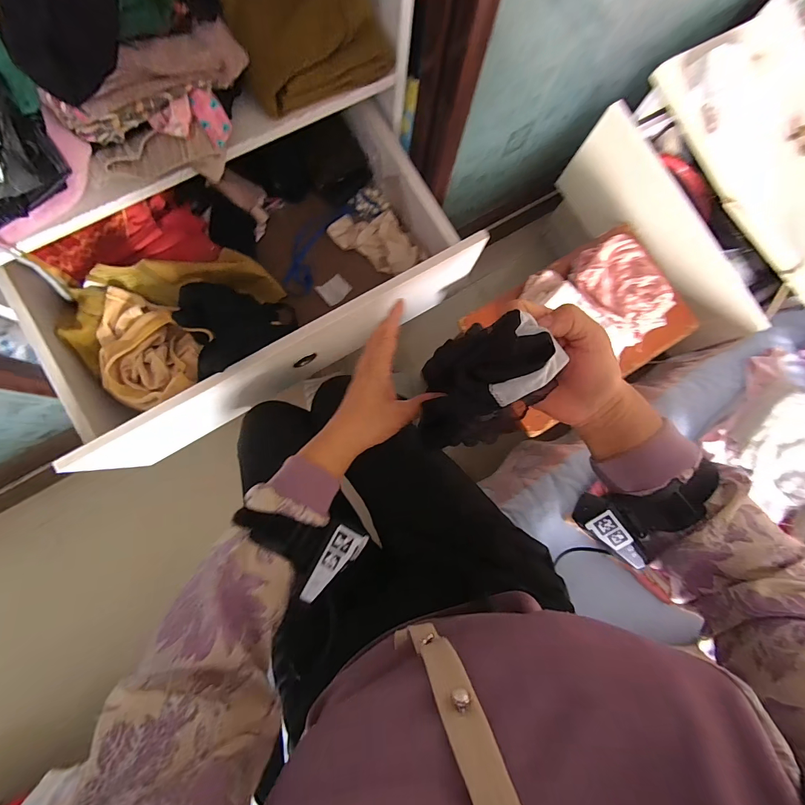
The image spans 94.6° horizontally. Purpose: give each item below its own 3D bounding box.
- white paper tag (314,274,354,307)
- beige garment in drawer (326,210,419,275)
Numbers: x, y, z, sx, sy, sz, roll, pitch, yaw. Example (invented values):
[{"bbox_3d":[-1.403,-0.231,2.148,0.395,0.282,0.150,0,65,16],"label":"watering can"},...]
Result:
[{"bbox_3d":[-0.117,-0.196,0.649,0.052,0.008,0.044,-41,89,-8],"label":"white paper tag"},{"bbox_3d":[-0.047,-0.294,0.656,0.164,0.032,0.095,27,81,11],"label":"beige garment in drawer"}]

